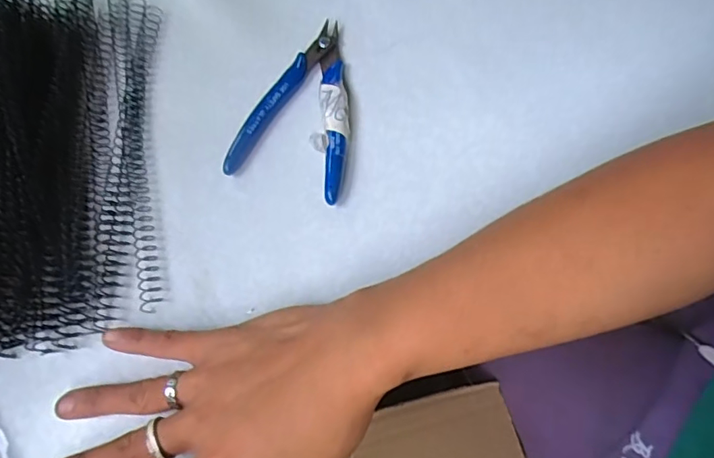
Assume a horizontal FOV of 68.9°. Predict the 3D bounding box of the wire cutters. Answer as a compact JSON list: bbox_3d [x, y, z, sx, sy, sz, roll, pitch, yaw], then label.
[{"bbox_3d":[-0.026,-0.076,0.316,0.068,0.016,0.114,17,70,9],"label":"wire cutters"}]

